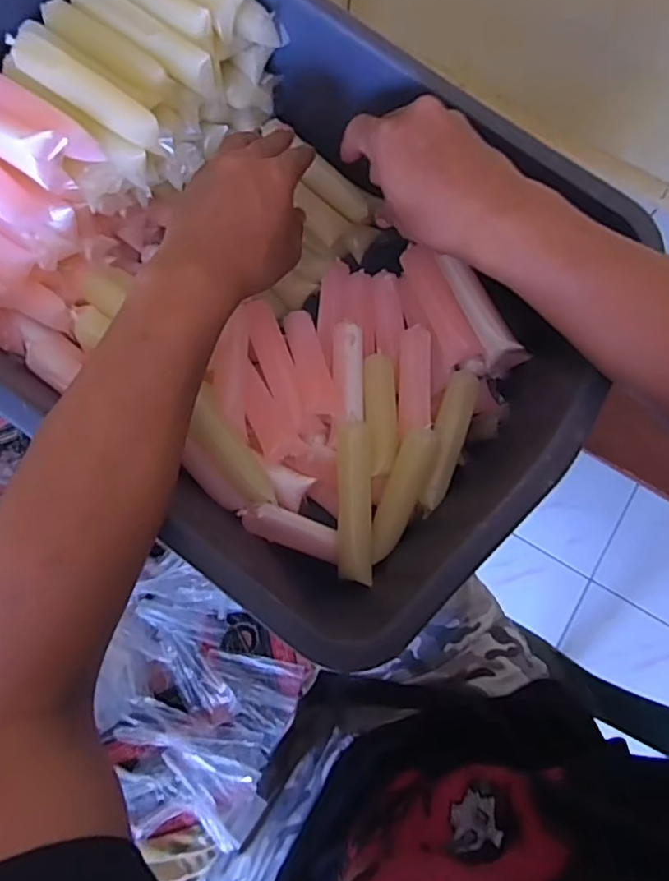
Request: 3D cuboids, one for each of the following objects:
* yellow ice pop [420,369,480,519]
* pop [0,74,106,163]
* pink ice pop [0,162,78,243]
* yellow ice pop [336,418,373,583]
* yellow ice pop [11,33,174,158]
[{"bbox_3d":[0.091,0.000,0.460,0.026,0.022,0.120,15,80,2],"label":"yellow ice pop"},{"bbox_3d":[-0.209,-0.225,0.394,0.114,0.026,0.030,35,81,5],"label":"pop"},{"bbox_3d":[-0.237,-0.180,0.406,0.118,0.022,0.033,38,81,-7],"label":"pink ice pop"},{"bbox_3d":[0.015,0.046,0.435,0.026,0.028,0.115,-1,80,-1],"label":"yellow ice pop"},{"bbox_3d":[-0.166,-0.235,0.402,0.113,0.029,0.023,33,81,5],"label":"yellow ice pop"}]

